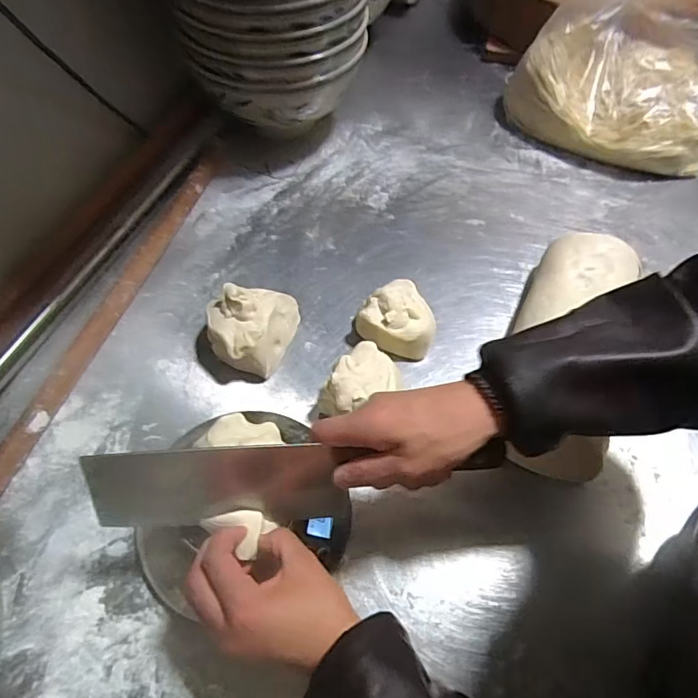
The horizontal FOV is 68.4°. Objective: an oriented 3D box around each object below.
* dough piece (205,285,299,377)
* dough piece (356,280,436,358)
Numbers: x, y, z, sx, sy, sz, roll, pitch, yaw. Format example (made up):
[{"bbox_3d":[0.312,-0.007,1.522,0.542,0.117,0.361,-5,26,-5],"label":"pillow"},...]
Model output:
[{"bbox_3d":[-0.106,-0.030,0.562,0.081,0.076,0.103,21,60,11],"label":"dough piece"},{"bbox_3d":[0.059,-0.038,0.583,0.083,0.056,0.081,21,60,11],"label":"dough piece"}]

